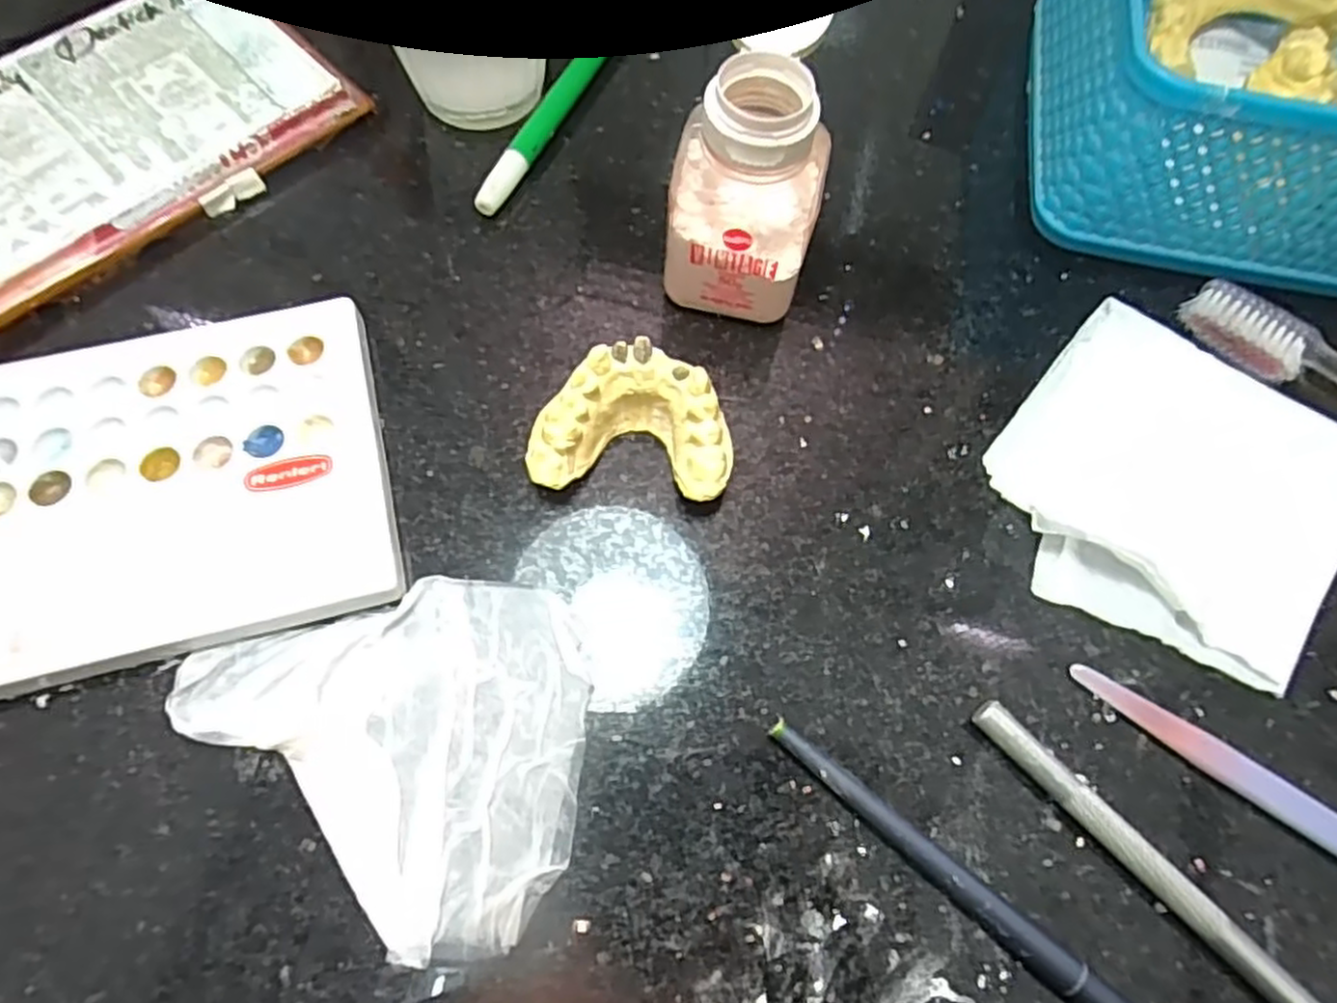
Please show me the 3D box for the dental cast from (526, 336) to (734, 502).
[{"bbox_3d":[-0.010,-0.021,0.210,0.054,0.026,0.037,6,68,0],"label":"dental cast"}]

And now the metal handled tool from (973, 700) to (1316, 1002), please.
[{"bbox_3d":[0.128,0.098,0.176,0.010,0.009,0.134,-41,75,-17],"label":"metal handled tool"}]

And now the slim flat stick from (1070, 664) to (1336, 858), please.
[{"bbox_3d":[0.167,0.082,0.186,0.137,0.005,0.011,34,70,11],"label":"slim flat stick"}]

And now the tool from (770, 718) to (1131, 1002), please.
[{"bbox_3d":[0.089,0.106,0.172,0.159,0.009,0.009,39,72,12],"label":"tool"}]

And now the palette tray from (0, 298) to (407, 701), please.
[{"bbox_3d":[-0.154,0.000,0.201,0.151,0.012,0.092,-14,69,-8],"label":"palette tray"}]

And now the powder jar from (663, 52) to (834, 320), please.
[{"bbox_3d":[0.022,-0.084,0.214,0.041,0.069,0.032,13,68,3],"label":"powder jar"}]

